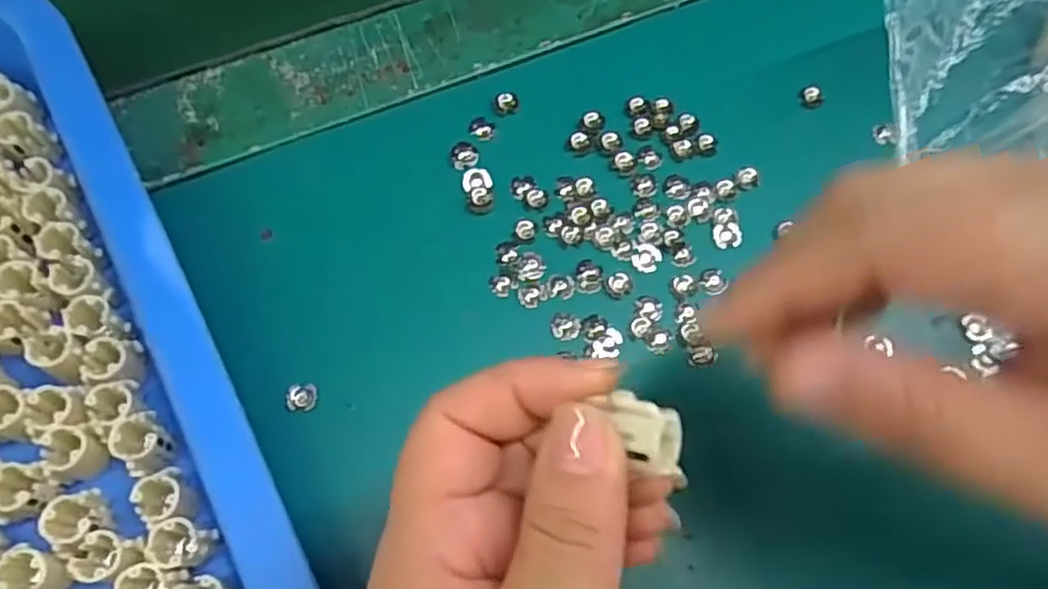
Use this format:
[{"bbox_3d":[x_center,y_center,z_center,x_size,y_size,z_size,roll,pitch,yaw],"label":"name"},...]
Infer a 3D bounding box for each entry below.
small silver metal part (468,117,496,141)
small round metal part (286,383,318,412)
[{"bbox_3d":[-0.017,-0.068,0.294,0.011,0.004,0.010,0,67,0],"label":"small silver metal part"},{"bbox_3d":[-0.078,0.036,0.251,0.011,0.004,0.009,3,67,1],"label":"small round metal part"}]

